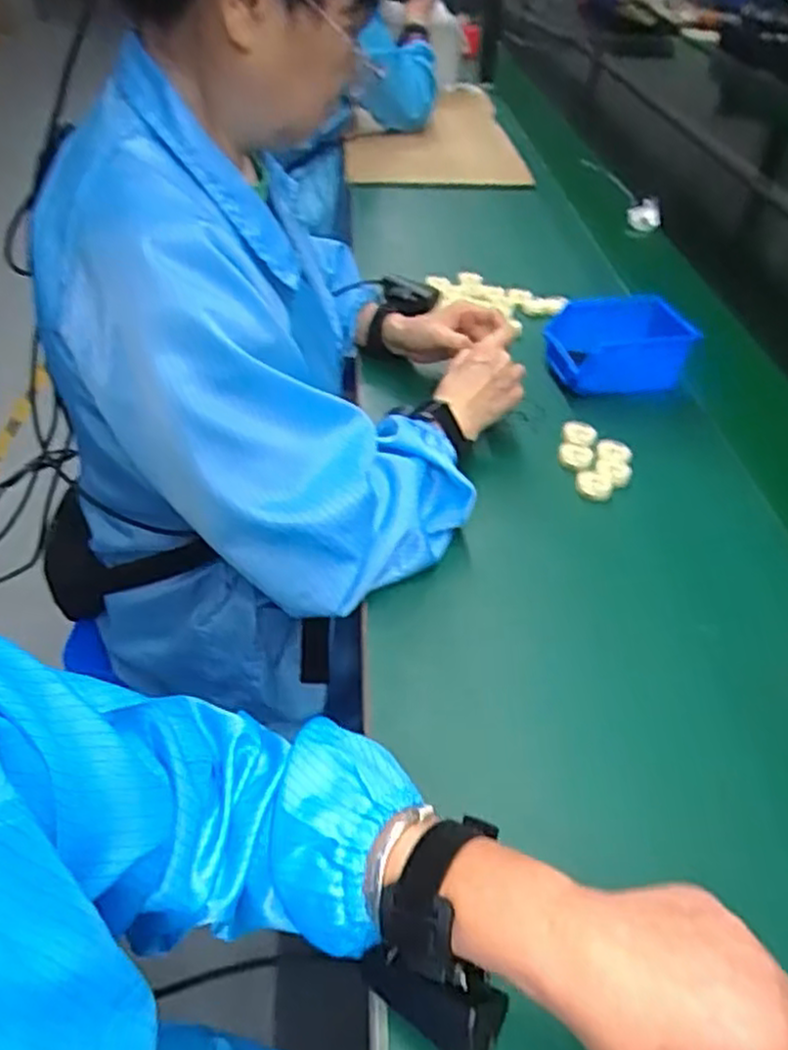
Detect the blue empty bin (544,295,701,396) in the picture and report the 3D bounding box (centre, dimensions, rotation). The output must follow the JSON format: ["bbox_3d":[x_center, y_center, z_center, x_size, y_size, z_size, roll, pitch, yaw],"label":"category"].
[{"bbox_3d":[0.252,-0.202,0.833,0.149,0.072,0.114,-1,42,-4],"label":"blue empty bin"}]

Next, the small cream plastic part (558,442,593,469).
[{"bbox_3d":[0.181,-0.069,0.735,0.034,0.009,0.033,17,44,17],"label":"small cream plastic part"}]

